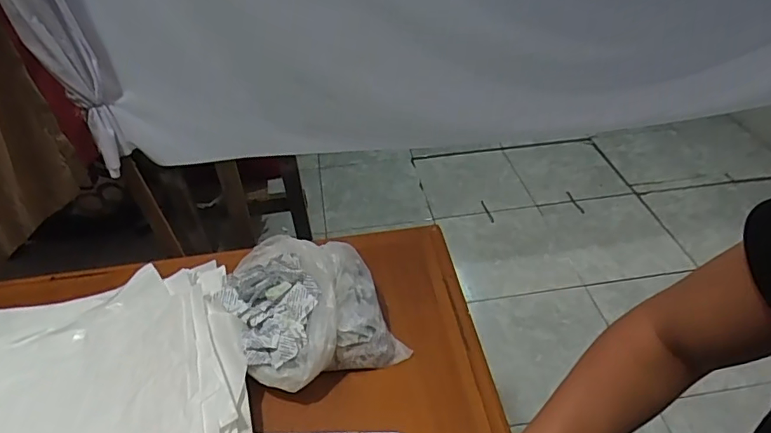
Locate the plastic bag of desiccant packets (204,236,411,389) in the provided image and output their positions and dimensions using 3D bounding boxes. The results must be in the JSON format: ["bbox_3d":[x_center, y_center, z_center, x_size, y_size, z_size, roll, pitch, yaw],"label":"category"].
[{"bbox_3d":[-0.091,0.106,0.585,0.165,0.087,0.169,-21,45,-19],"label":"plastic bag of desiccant packets"}]

